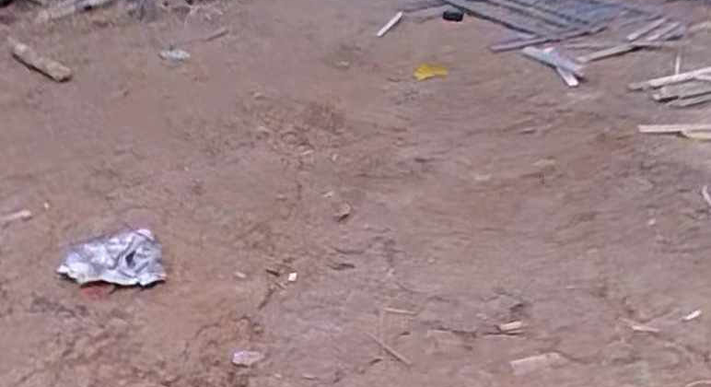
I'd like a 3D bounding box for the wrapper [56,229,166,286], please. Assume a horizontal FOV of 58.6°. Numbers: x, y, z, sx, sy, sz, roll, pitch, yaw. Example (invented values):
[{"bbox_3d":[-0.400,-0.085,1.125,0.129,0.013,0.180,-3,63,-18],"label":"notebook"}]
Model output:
[{"bbox_3d":[-0.504,0.148,1.313,0.200,0.044,0.196,-14,31,-14],"label":"wrapper"}]

